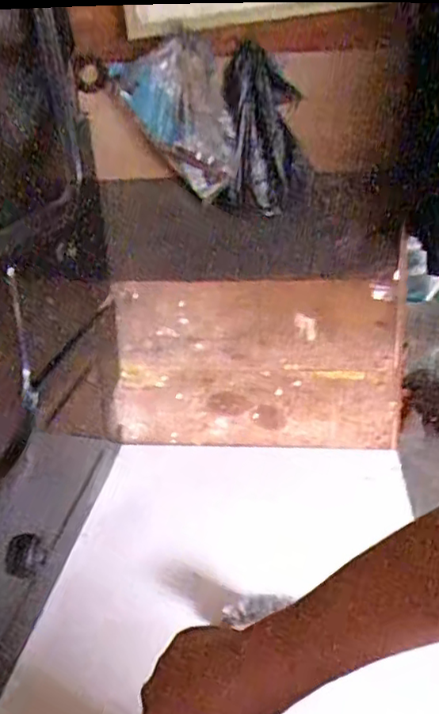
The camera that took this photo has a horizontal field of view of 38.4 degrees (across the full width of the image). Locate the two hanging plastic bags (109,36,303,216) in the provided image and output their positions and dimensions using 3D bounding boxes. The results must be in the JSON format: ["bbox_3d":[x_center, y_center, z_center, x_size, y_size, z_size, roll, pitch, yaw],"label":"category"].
[{"bbox_3d":[-0.010,-0.372,1.036,0.281,0.259,0.101,-9,24,-8],"label":"two hanging plastic bags"}]

